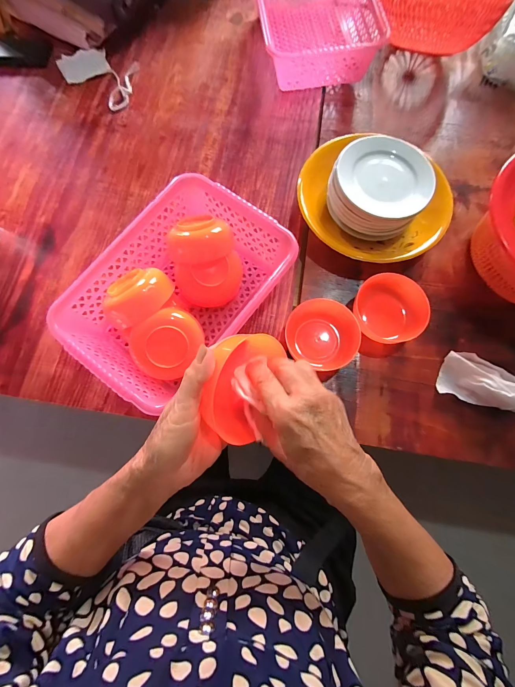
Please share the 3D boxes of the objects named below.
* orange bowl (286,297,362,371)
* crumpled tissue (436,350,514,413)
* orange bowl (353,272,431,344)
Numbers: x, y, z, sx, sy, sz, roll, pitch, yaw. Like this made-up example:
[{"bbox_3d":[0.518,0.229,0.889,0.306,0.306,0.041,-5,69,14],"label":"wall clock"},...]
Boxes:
[{"bbox_3d":[0.097,-0.014,0.420,0.108,0.041,0.089,26,76,7],"label":"orange bowl"},{"bbox_3d":[0.321,0.052,0.396,0.104,0.047,0.067,21,76,6],"label":"crumpled tissue"},{"bbox_3d":[0.193,-0.048,0.425,0.094,0.047,0.104,-40,78,-10],"label":"orange bowl"}]

